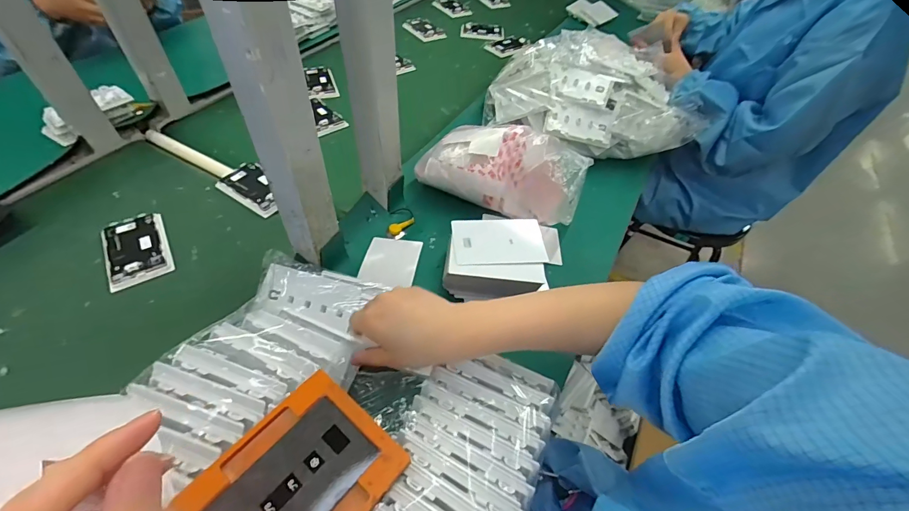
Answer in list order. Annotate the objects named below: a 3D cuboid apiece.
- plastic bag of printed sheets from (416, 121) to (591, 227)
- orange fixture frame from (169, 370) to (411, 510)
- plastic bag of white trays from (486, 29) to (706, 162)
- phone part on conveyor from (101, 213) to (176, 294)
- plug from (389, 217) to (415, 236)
[{"bbox_3d":[0.062,-0.114,0.529,0.216,0.110,0.101,21,52,11],"label":"plastic bag of printed sheets"},{"bbox_3d":[-0.115,0.163,0.286,0.108,0.013,0.130,35,55,21],"label":"orange fixture frame"},{"bbox_3d":[0.218,-0.260,0.633,0.319,0.114,0.168,17,51,8],"label":"plastic bag of white trays"},{"bbox_3d":[-0.389,-0.009,0.481,0.066,0.014,0.098,-23,57,-23],"label":"phone part on conveyor"},{"bbox_3d":[-0.069,-0.041,0.523,0.038,0.008,0.013,-29,59,-26],"label":"plug"}]

